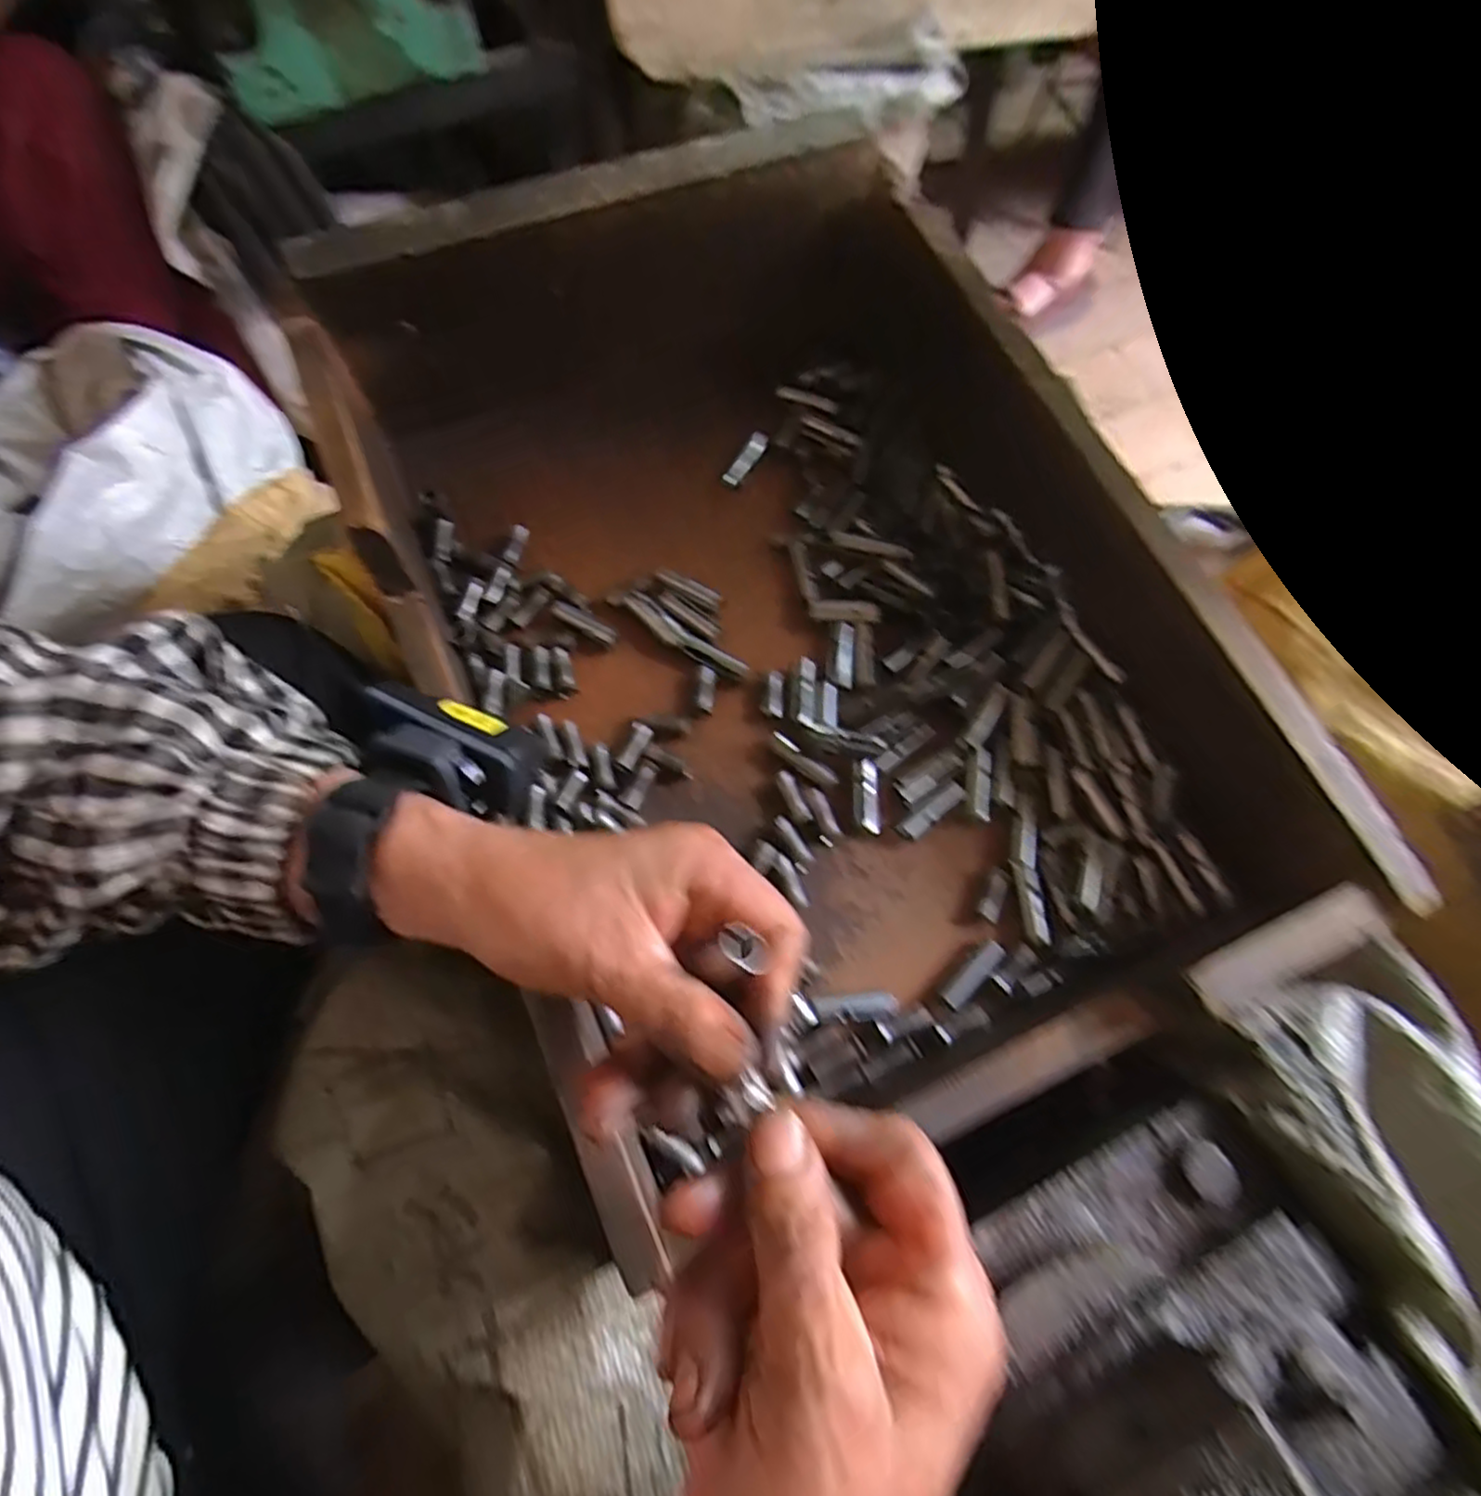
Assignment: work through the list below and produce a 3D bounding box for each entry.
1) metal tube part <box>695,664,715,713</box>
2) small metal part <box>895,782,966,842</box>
[{"bbox_3d":[-0.018,-0.031,0.376,0.009,0.007,0.027,6,72,0],"label":"metal tube part"},{"bbox_3d":[0.096,0.032,0.360,0.039,0.007,0.011,-36,76,-12],"label":"small metal part"}]

